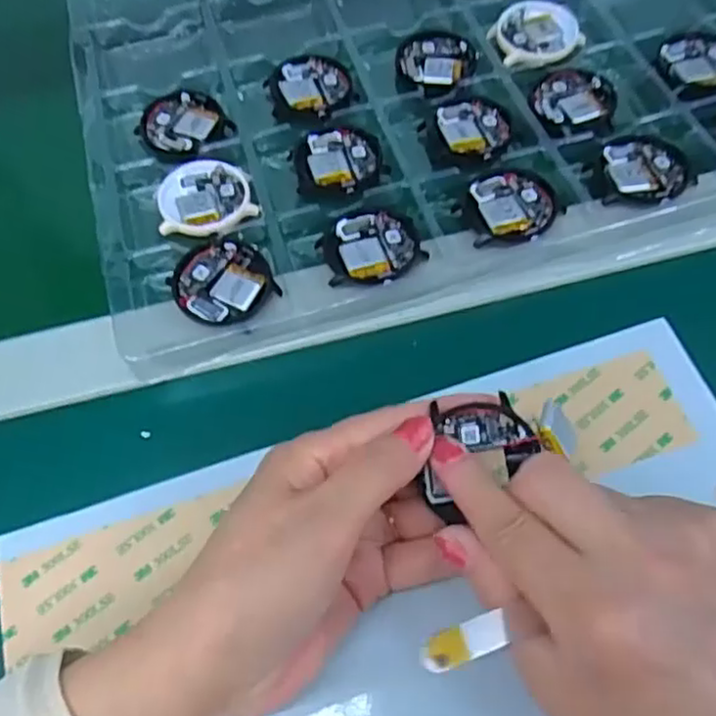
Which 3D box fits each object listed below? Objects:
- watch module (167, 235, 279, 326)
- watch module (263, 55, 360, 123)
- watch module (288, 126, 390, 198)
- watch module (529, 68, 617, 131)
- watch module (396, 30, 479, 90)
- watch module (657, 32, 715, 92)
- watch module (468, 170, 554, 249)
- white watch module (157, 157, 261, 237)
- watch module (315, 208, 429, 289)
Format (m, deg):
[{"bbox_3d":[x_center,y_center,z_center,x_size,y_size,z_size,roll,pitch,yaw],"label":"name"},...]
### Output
[{"bbox_3d":[-0.062,-0.035,0.325,0.044,0.009,0.042,-42,68,-16],"label":"watch module"},{"bbox_3d":[-0.026,-0.149,0.388,0.045,0.004,0.051,-16,63,-4],"label":"watch module"},{"bbox_3d":[-0.010,-0.101,0.361,0.046,0.005,0.047,-15,63,-4],"label":"watch module"},{"bbox_3d":[0.113,-0.137,0.369,0.044,0.004,0.044,-7,63,0],"label":"watch module"},{"bbox_3d":[0.044,-0.169,0.394,0.043,0.004,0.043,30,69,18],"label":"watch module"},{"bbox_3d":[0.185,-0.159,0.376,0.040,0.007,0.049,-15,63,-4],"label":"watch module"},{"bbox_3d":[0.074,-0.073,0.335,0.039,0.004,0.043,-6,63,1],"label":"watch module"},{"bbox_3d":[-0.077,-0.082,0.354,0.047,0.004,0.049,-10,63,-1],"label":"white watch module"},{"bbox_3d":[0.005,-0.053,0.331,0.044,0.004,0.045,-21,64,-7],"label":"watch module"}]

